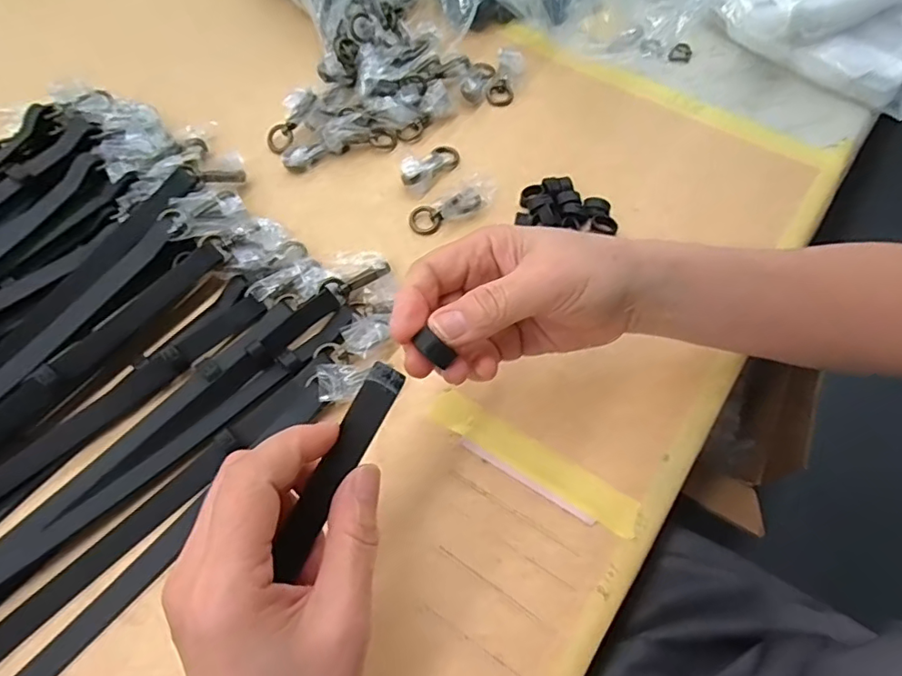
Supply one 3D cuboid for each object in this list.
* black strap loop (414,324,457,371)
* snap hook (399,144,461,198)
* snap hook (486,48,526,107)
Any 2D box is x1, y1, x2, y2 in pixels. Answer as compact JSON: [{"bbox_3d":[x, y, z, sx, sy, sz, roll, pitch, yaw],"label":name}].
[{"bbox_3d":[-0.007,0.005,0.246,0.009,0.004,0.017,-42,95,-18],"label":"black strap loop"},{"bbox_3d":[-0.016,-0.140,0.438,0.025,0.018,0.058,37,70,18],"label":"snap hook"},{"bbox_3d":[0.049,-0.233,0.486,0.025,0.010,0.056,19,85,10],"label":"snap hook"}]

